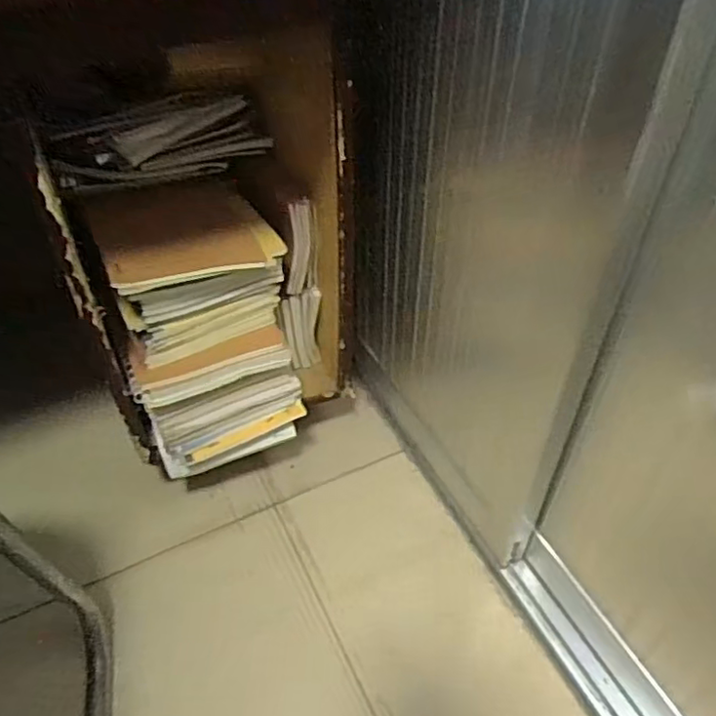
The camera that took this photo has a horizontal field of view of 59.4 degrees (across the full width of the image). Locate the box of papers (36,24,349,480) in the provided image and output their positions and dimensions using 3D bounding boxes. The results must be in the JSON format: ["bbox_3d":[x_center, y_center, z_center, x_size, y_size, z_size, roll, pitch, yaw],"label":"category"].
[{"bbox_3d":[-0.176,-0.112,0.800,0.319,0.438,0.260,-19,48,-14],"label":"box of papers"}]

